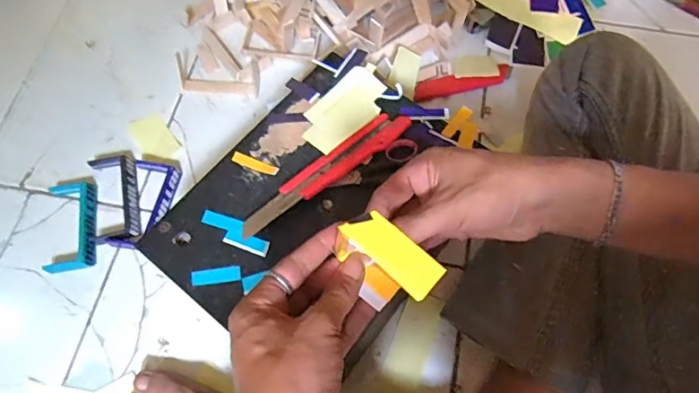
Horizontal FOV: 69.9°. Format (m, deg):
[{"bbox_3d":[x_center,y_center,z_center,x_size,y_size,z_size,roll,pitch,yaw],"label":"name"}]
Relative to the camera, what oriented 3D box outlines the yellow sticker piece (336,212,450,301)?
[{"bbox_3d":[0.021,0.026,0.240,0.050,0.004,0.020,41,82,6],"label":"yellow sticker piece"}]

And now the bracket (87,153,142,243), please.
[{"bbox_3d":[-0.283,-0.002,0.605,0.055,0.013,0.113,-14,67,-5],"label":"bracket"}]

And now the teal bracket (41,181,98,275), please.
[{"bbox_3d":[-0.330,0.034,0.592,0.057,0.011,0.110,-8,67,-2],"label":"teal bracket"}]

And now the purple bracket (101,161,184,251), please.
[{"bbox_3d":[-0.244,0.009,0.598,0.063,0.013,0.110,11,67,6],"label":"purple bracket"}]

